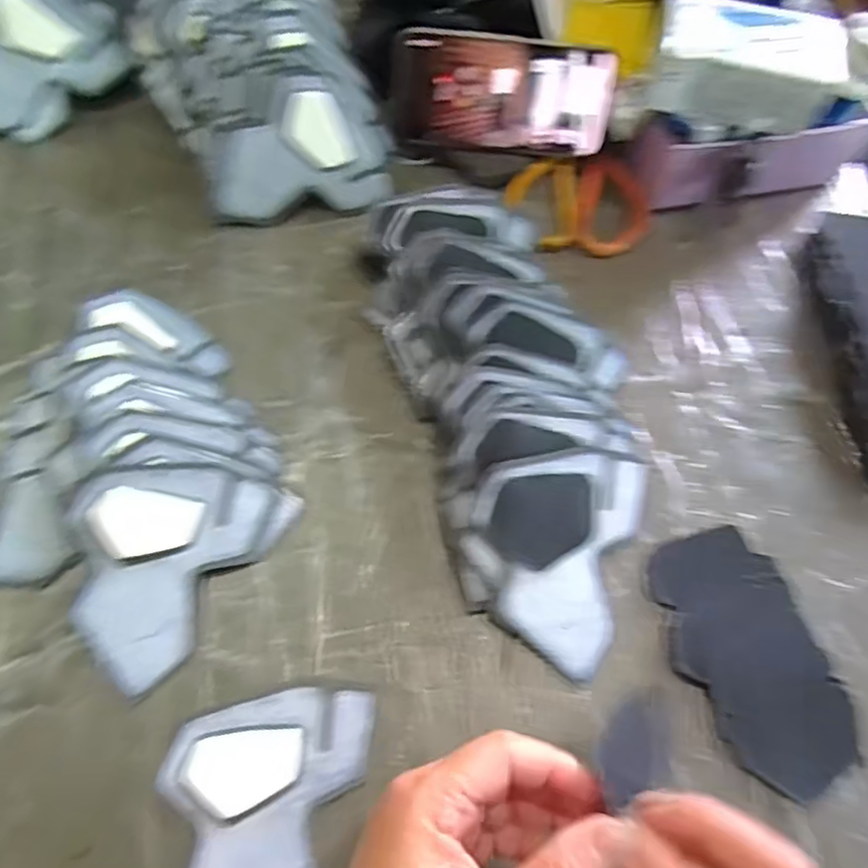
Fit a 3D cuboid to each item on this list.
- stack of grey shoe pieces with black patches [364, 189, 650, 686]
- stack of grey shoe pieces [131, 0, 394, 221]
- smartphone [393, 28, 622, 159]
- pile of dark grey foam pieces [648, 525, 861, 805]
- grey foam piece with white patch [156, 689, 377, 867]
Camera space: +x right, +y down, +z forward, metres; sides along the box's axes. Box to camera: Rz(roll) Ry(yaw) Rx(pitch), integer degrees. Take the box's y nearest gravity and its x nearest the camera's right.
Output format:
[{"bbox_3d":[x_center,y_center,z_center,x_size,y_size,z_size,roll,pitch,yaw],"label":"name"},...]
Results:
[{"bbox_3d":[0.054,-0.029,0.399,0.139,0.054,0.315,-15,65,-10],"label":"stack of grey shoe pieces with black patches"},{"bbox_3d":[-0.150,-0.309,0.518,0.169,0.076,0.305,-15,65,-10],"label":"stack of grey shoe pieces"},{"bbox_3d":[0.051,-0.256,0.485,0.162,0.077,0.009,7,35,0],"label":"smartphone"},{"bbox_3d":[0.175,0.121,0.354,0.078,0.012,0.136,-15,63,-7],"label":"pile of dark grey foam pieces"},{"bbox_3d":[-0.084,0.182,0.310,0.095,0.010,0.111,5,64,0],"label":"grey foam piece with white patch"}]

